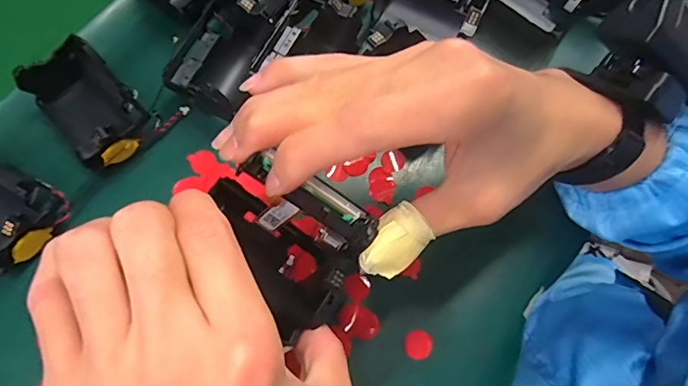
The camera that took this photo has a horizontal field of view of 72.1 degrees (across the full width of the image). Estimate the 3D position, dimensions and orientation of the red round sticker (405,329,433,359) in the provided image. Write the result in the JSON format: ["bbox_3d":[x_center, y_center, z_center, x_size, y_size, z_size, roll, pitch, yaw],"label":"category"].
[{"bbox_3d":[0.043,0.087,0.273,0.016,0.005,0.015,1,70,-2],"label":"red round sticker"}]

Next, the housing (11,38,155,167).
[{"bbox_3d":[-0.154,-0.053,0.288,0.046,0.041,0.077,-41,76,-15],"label":"housing"}]

